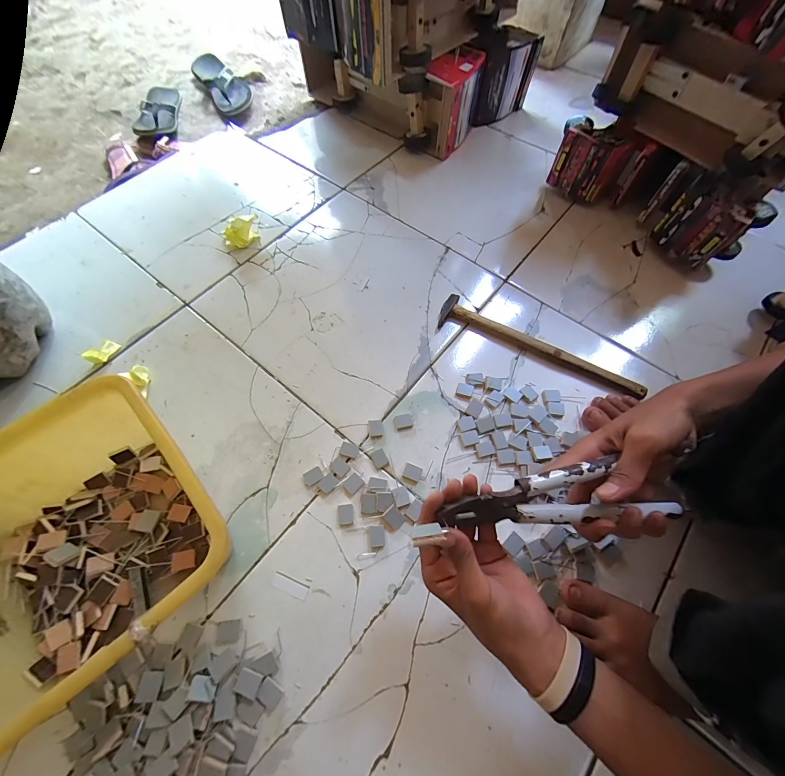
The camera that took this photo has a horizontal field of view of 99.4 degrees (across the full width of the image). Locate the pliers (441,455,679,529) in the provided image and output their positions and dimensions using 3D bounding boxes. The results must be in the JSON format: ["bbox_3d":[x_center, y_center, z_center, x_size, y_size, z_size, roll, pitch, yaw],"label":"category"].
[{"bbox_3d":[0.144,0.092,0.284,0.199,0.024,0.045,-6,64,-3],"label":"pliers"}]

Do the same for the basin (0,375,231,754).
[{"bbox_3d":[-0.327,0.168,0.359,0.264,0.128,0.262,-39,70,-17],"label":"basin"}]

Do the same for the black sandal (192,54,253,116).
[{"bbox_3d":[-0.498,-0.905,0.983,0.120,0.053,0.265,-28,68,-13],"label":"black sandal"}]

